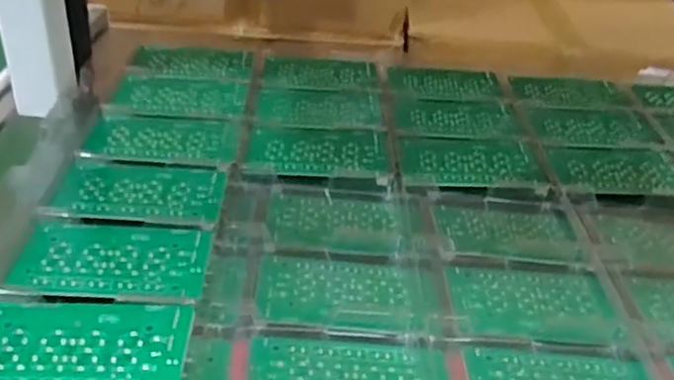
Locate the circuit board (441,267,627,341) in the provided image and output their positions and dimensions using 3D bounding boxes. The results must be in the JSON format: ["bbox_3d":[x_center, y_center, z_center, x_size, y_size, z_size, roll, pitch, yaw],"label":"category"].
[{"bbox_3d":[0.118,0.068,0.414,0.095,0.005,0.063,3,32,-1],"label":"circuit board"}]

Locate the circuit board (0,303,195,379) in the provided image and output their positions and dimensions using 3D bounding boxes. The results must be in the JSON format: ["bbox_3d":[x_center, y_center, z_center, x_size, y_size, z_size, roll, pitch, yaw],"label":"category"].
[{"bbox_3d":[-0.129,0.080,0.339,0.107,0.004,0.058,1,39,-2],"label":"circuit board"}]

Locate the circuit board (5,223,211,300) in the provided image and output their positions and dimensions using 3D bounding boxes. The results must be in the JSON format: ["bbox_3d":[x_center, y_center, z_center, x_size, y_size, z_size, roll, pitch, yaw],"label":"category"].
[{"bbox_3d":[-0.129,0.040,0.396,0.105,0.005,0.062,5,35,-3],"label":"circuit board"}]

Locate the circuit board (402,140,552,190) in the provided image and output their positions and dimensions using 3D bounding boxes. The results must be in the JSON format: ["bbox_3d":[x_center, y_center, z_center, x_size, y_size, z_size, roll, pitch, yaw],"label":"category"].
[{"bbox_3d":[0.103,-0.020,0.529,0.106,0.010,0.068,5,35,-3],"label":"circuit board"}]

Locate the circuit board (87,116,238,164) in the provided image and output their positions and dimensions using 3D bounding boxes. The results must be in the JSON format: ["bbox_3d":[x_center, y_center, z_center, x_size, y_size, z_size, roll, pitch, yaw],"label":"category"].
[{"bbox_3d":[-0.129,-0.040,0.515,0.107,0.004,0.063,3,35,-5],"label":"circuit board"}]

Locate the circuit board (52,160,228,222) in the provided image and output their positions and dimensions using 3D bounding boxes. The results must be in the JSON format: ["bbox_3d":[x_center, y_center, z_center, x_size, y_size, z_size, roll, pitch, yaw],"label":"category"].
[{"bbox_3d":[-0.129,0.000,0.456,0.103,0.004,0.063,2,34,-5],"label":"circuit board"}]

